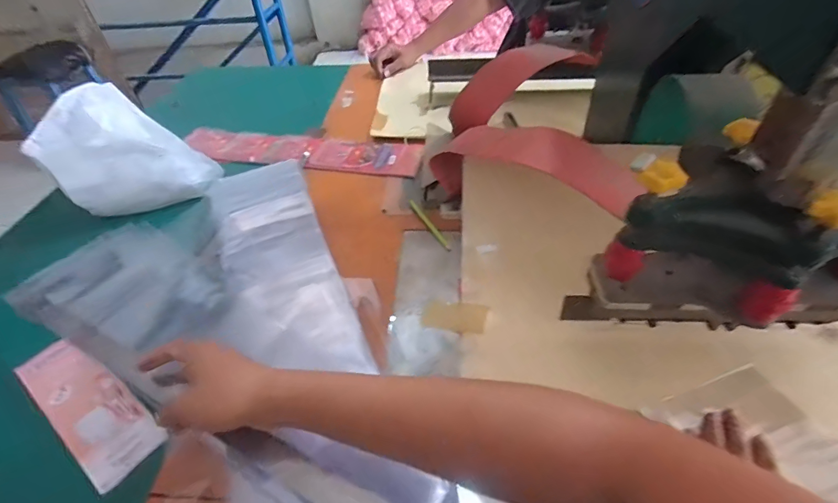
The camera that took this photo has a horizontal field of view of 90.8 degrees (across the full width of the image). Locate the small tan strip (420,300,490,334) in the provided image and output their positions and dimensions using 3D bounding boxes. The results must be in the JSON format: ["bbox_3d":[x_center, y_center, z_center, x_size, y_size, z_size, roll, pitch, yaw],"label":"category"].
[{"bbox_3d":[0.047,0.084,0.544,0.082,0.006,0.044,7,46,12],"label":"small tan strip"}]

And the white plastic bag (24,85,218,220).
[{"bbox_3d":[-0.512,-0.176,0.726,0.187,0.161,0.235,32,55,31],"label":"white plastic bag"}]

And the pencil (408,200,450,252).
[{"bbox_3d":[0.017,-0.046,0.673,0.010,0.010,0.125,-23,47,-17],"label":"pencil"}]

